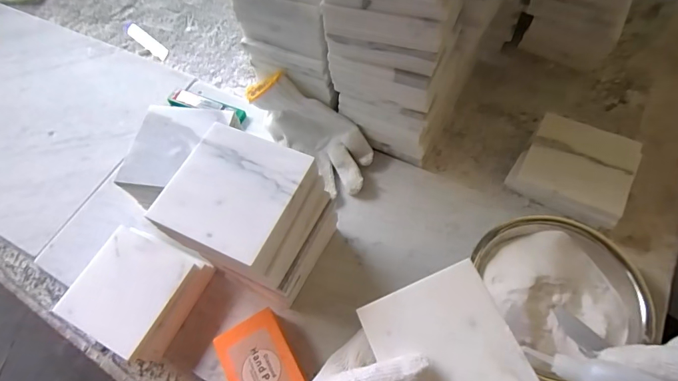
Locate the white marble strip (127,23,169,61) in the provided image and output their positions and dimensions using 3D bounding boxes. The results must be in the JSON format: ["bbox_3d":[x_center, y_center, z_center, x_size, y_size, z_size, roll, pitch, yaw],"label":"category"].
[{"bbox_3d":[-0.309,-0.241,0.655,0.107,0.007,0.022,36,70,20],"label":"white marble strip"}]

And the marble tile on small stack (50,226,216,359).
[{"bbox_3d":[-0.205,0.103,0.421,0.111,0.045,0.108,23,66,15],"label":"marble tile on small stack"}]

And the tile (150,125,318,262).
[{"bbox_3d":[-0.087,-0.003,0.325,0.100,0.008,0.098,23,66,15],"label":"tile"}]

